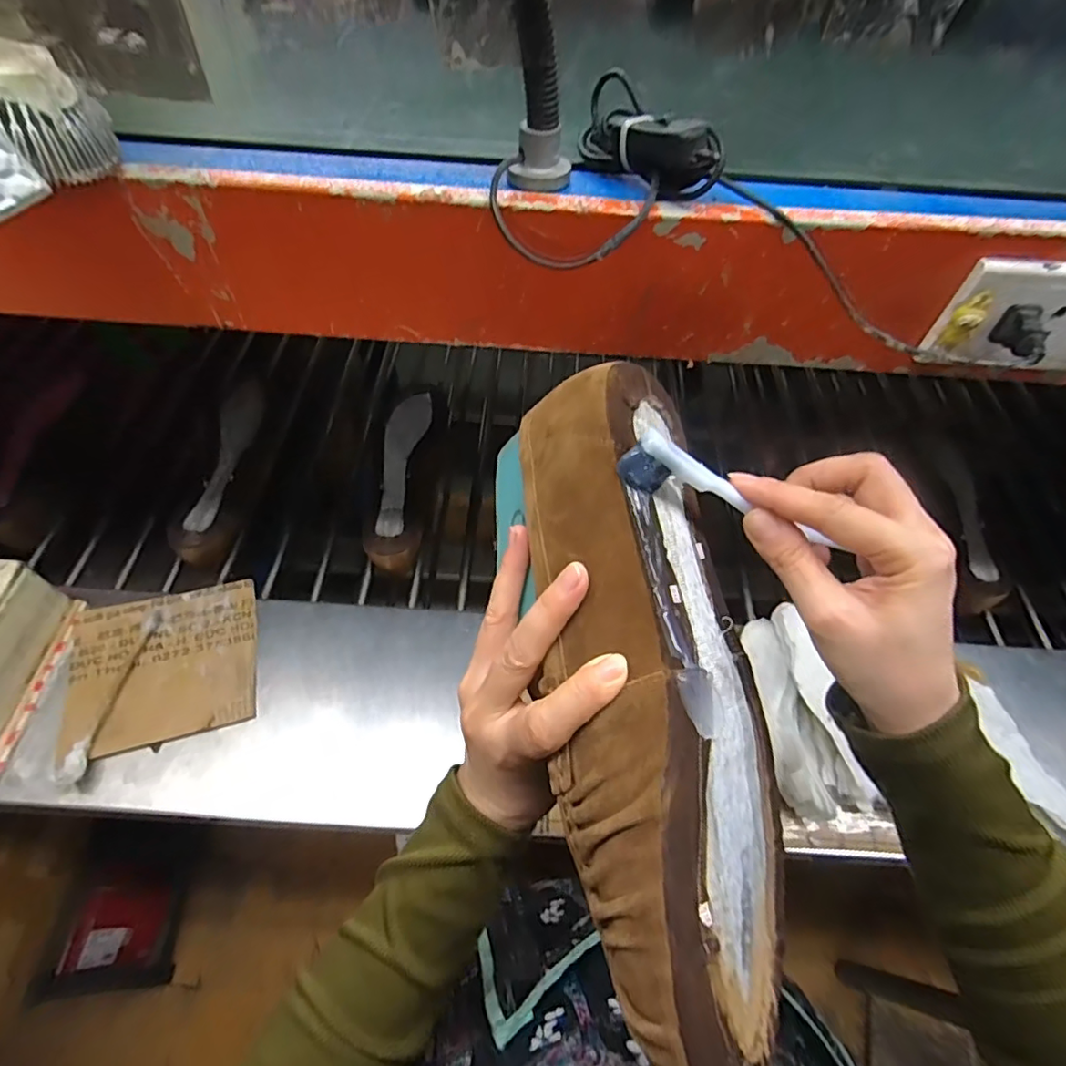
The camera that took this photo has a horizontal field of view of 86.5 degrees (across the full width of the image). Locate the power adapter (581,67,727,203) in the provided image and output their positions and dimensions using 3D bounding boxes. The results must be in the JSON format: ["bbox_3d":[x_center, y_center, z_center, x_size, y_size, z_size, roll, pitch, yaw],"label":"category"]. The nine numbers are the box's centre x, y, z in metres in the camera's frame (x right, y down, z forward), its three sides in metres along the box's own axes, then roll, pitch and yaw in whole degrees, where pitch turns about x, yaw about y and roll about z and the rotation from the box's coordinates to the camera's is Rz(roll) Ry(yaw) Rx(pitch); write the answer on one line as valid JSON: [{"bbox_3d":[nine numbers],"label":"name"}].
[{"bbox_3d":[0.063,-0.220,0.318,0.027,0.037,0.097,-27,60,-20],"label":"power adapter"}]

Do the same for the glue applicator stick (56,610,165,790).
[{"bbox_3d":[-0.441,0.164,0.595,0.021,0.021,0.188,4,55,1],"label":"glue applicator stick"}]

